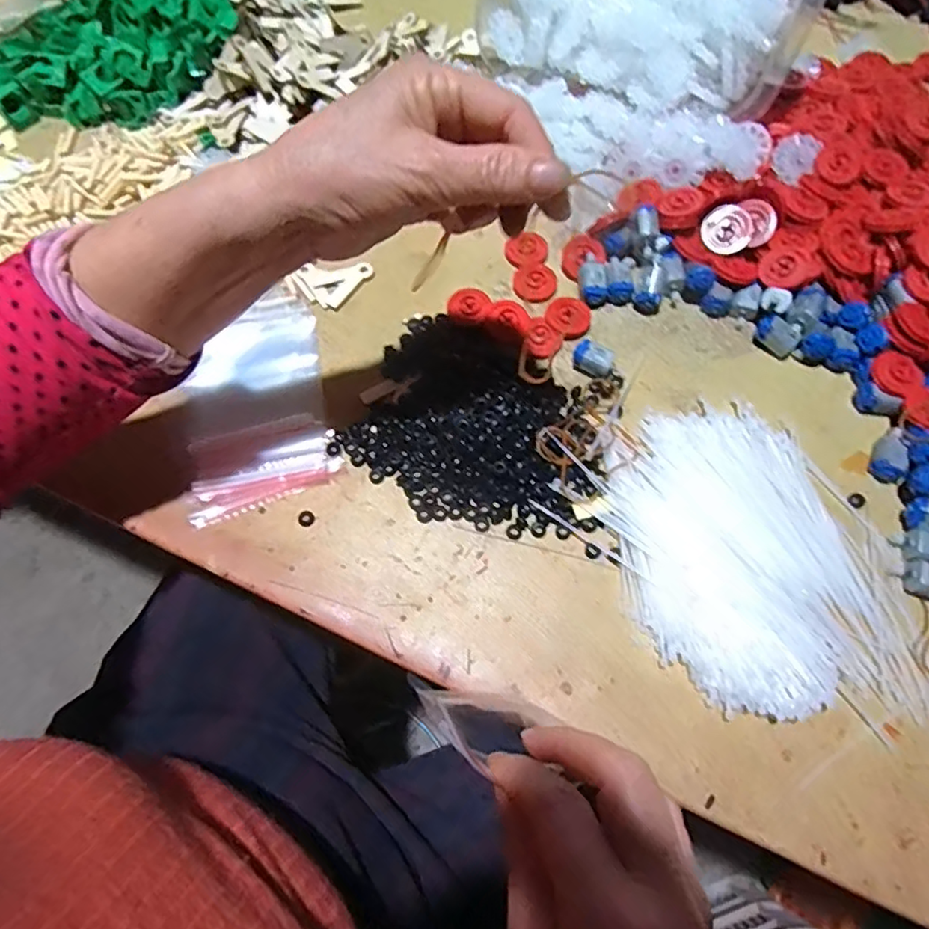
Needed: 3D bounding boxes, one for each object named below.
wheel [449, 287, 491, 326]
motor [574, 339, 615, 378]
[{"bbox_3d":[0.003,-0.113,0.410,0.029,0.010,0.026,-5,70,-1],"label":"wheel"},{"bbox_3d":[0.088,-0.072,0.392,0.026,0.015,0.017,24,72,9],"label":"motor"}]

